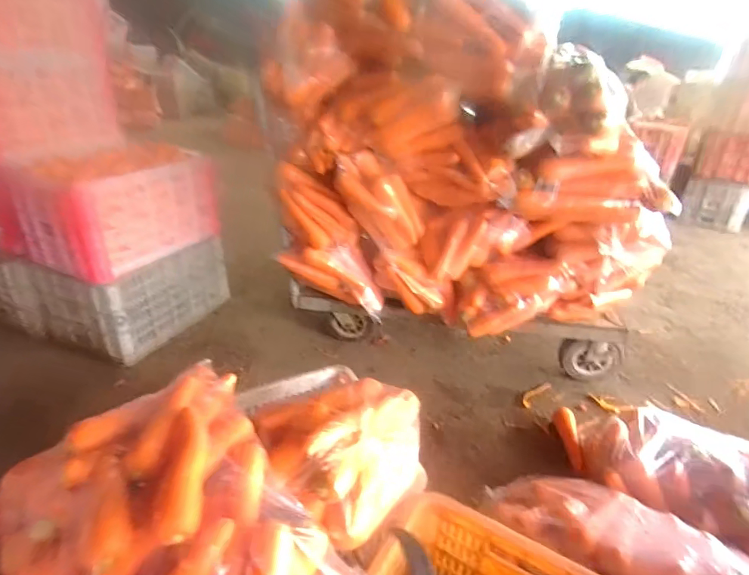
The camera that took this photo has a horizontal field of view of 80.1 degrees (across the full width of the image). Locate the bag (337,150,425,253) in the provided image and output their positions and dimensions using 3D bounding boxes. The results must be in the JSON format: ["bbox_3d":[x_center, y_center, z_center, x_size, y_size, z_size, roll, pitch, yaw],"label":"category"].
[{"bbox_3d":[0.019,-0.217,1.198,0.155,0.324,0.072,-35,28,11],"label":"bag"}]

